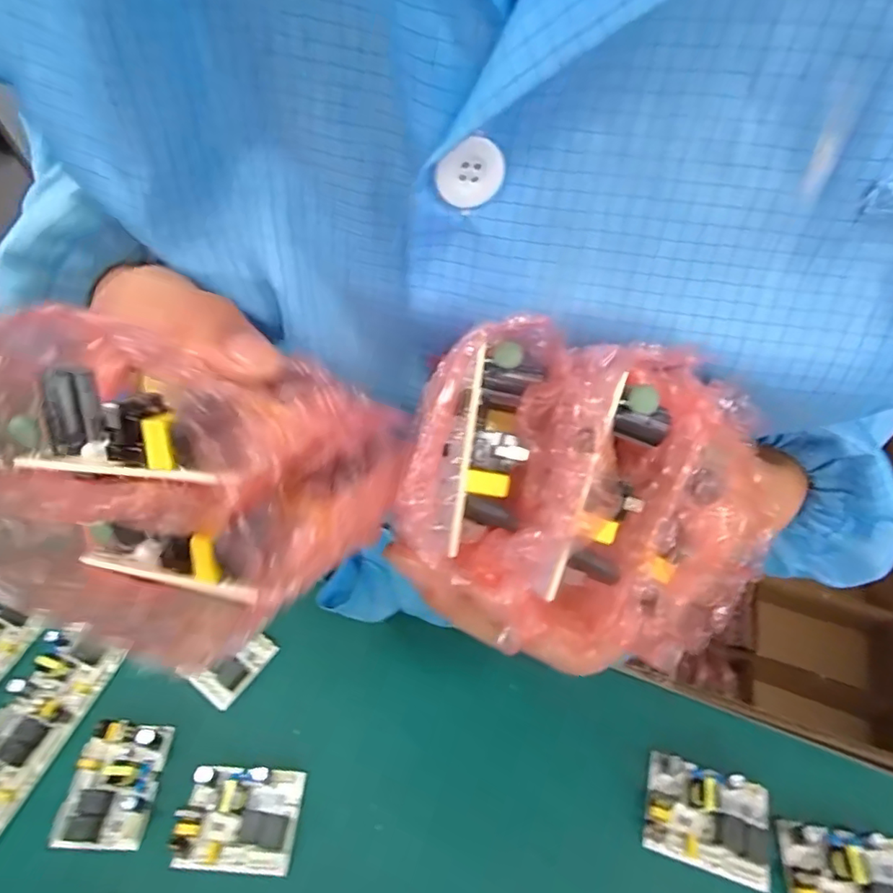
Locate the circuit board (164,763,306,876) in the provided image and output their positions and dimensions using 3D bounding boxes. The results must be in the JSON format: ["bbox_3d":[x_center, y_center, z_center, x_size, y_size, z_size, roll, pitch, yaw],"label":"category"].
[{"bbox_3d":[-0.153,0.270,0.393,0.083,0.024,0.062,2,54,2],"label":"circuit board"}]

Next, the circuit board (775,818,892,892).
[{"bbox_3d":[0.273,0.291,0.358,0.083,0.028,0.062,8,54,7],"label":"circuit board"}]

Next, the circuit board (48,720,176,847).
[{"bbox_3d":[-0.256,0.255,0.411,0.064,0.024,0.080,0,54,1],"label":"circuit board"}]

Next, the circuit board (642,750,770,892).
[{"bbox_3d":[0.187,0.262,0.383,0.083,0.028,0.061,15,55,12],"label":"circuit board"}]

